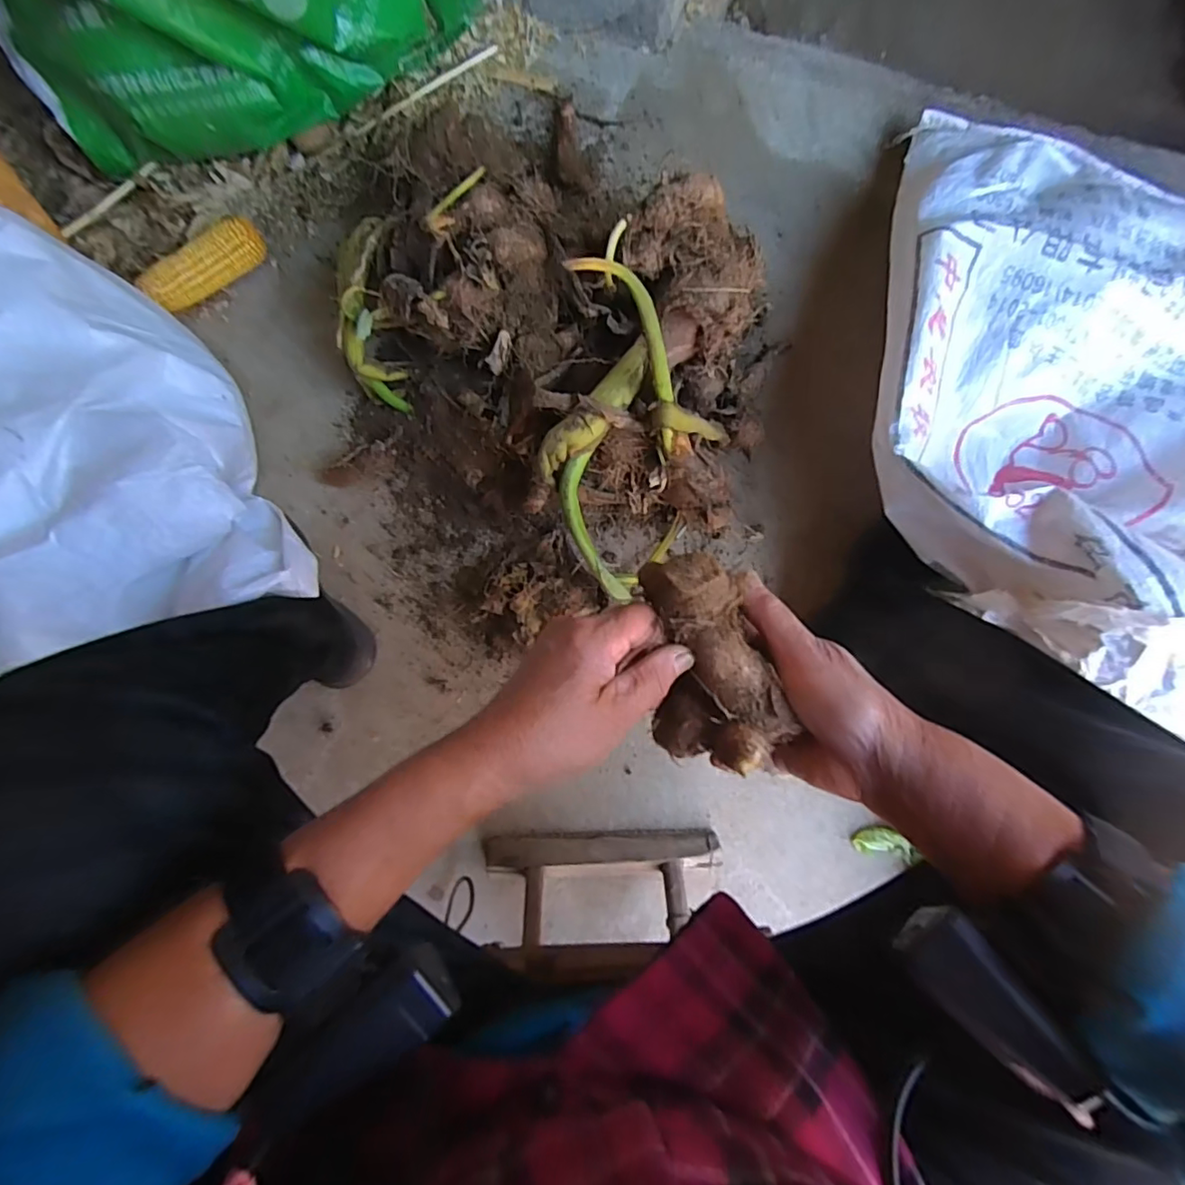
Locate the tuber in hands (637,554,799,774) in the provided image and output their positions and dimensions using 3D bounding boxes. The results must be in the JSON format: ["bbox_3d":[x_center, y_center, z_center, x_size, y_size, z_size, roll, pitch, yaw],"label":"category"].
[{"bbox_3d":[0.059,0.033,0.279,0.062,0.041,0.105,-15,99,-2],"label":"tuber in hands"}]

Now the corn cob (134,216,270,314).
[{"bbox_3d":[-0.448,-0.381,0.639,0.140,0.058,0.049,-35,88,-3],"label":"corn cob"}]

